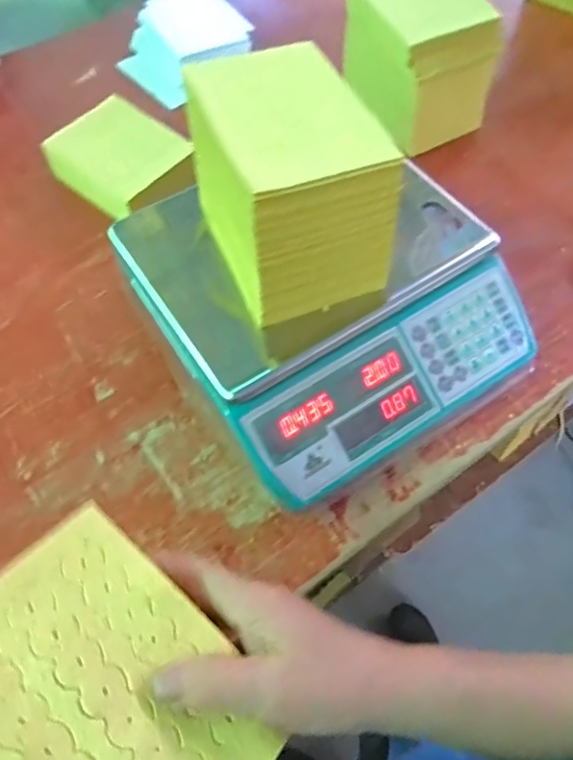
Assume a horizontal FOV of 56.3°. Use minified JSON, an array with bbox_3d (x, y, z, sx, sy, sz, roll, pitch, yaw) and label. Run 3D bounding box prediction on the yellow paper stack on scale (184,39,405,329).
[{"bbox_3d":[0.000,-0.163,0.443,0.121,0.118,0.176,-21,63,-11],"label":"yellow paper stack on scale"}]

